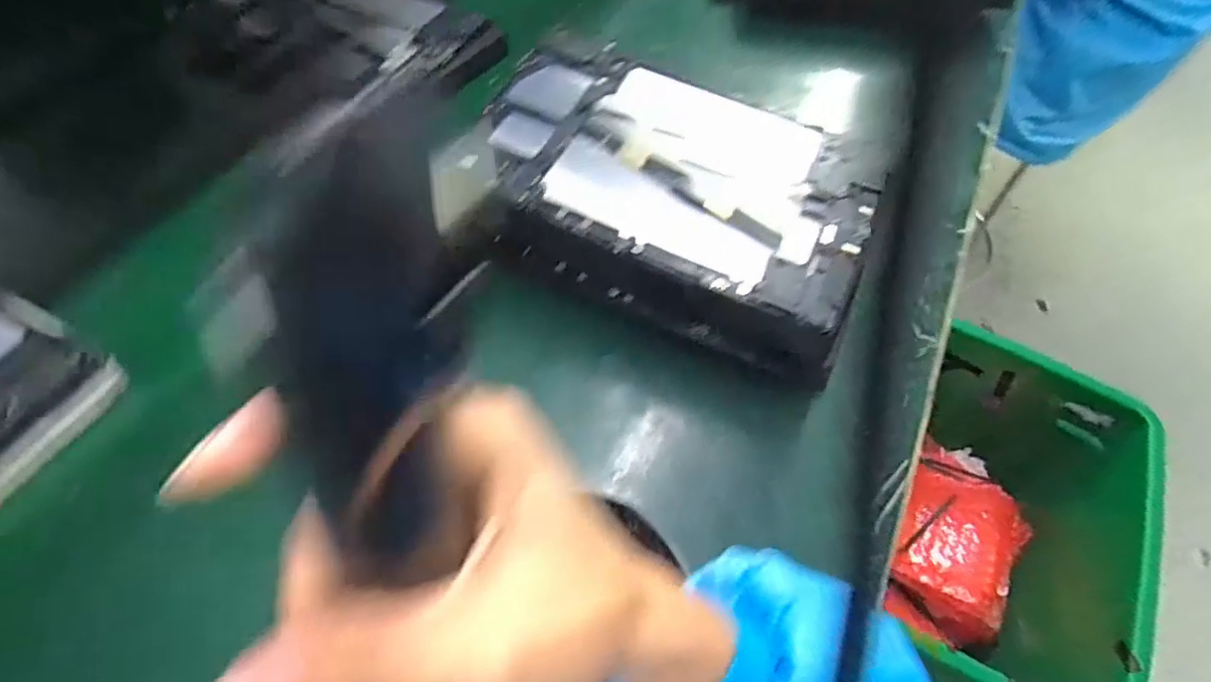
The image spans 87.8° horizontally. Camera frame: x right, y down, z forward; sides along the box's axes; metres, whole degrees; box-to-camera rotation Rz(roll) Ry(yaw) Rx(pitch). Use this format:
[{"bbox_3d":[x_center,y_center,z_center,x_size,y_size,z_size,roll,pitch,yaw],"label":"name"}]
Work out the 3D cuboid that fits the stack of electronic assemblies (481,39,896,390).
[{"bbox_3d":[0.038,-0.084,0.405,0.249,0.095,0.161,19,57,9],"label":"stack of electronic assemblies"}]

